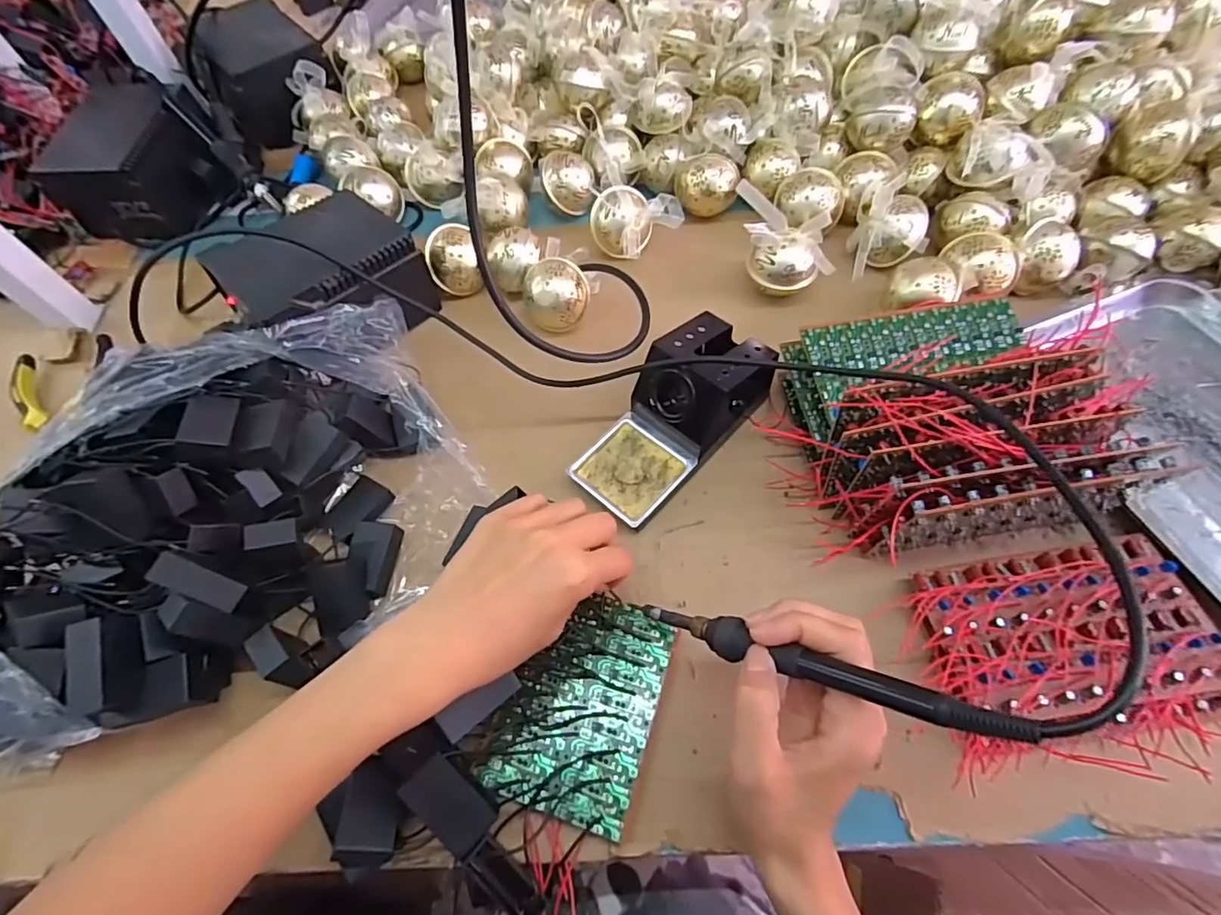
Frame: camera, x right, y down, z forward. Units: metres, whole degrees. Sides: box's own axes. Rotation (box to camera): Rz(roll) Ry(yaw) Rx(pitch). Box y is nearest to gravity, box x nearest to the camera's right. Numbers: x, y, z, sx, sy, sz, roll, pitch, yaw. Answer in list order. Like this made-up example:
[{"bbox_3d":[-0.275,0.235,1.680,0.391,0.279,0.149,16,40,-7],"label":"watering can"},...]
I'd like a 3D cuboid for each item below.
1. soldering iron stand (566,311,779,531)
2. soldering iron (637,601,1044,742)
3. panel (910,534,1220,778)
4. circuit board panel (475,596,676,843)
[{"bbox_3d":[0.053,-0.033,0.415,0.083,0.066,0.171,39,70,22],"label":"soldering iron stand"},{"bbox_3d":[0.084,0.098,0.279,0.202,0.014,0.018,2,57,49],"label":"soldering iron"},{"bbox_3d":[0.274,0.107,0.335,0.165,0.026,0.104,-9,61,-1],"label":"panel"},{"bbox_3d":[-0.018,0.149,0.349,0.089,0.005,0.123,15,61,13],"label":"circuit board panel"}]

